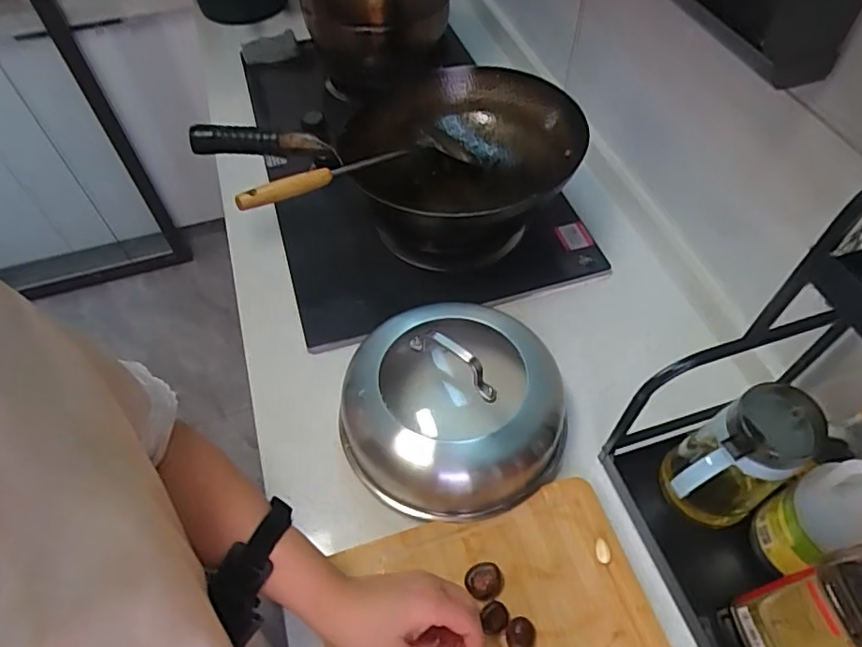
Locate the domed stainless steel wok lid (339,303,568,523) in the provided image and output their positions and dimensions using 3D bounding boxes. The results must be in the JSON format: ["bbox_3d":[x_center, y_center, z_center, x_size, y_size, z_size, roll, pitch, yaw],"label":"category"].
[{"bbox_3d":[0.021,0.083,0.608,0.243,0.113,0.221,-1,55,1],"label":"domed stainless steel wok lid"}]

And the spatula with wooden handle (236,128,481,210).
[{"bbox_3d":[-0.080,-0.191,0.691,0.337,0.040,0.068,-24,56,-29],"label":"spatula with wooden handle"}]

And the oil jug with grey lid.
[{"bbox_3d":[0.282,0.132,0.543,0.125,0.152,0.086,-17,56,-10],"label":"oil jug with grey lid"}]

